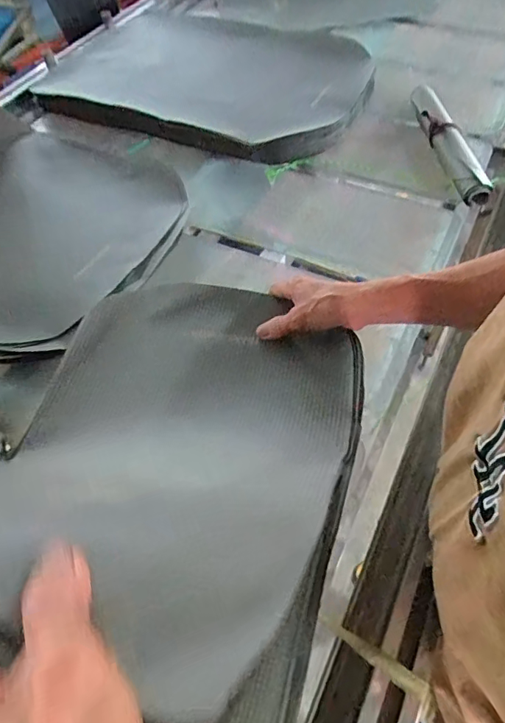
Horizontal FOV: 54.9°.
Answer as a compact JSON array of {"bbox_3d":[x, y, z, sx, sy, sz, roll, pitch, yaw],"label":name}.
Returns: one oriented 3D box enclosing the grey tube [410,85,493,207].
[{"bbox_3d":[0.329,-0.380,0.827,0.048,0.041,0.307,-6,55,-1],"label":"grey tube"}]

